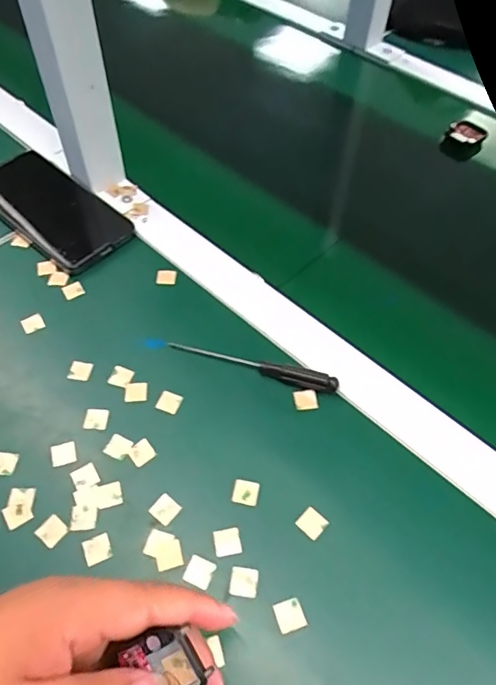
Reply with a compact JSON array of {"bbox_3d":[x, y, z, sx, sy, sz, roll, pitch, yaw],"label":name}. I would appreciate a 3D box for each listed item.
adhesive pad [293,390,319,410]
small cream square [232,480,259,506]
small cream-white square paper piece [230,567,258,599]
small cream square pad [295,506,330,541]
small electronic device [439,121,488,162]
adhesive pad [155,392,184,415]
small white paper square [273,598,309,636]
[{"bbox_3d":[0.043,0.043,0.376,0.017,0.004,0.014,-2,56,-3],"label":"adhesive pad"},{"bbox_3d":[-0.001,0.100,0.334,0.017,0.004,0.016,10,56,5],"label":"small cream square"},{"bbox_3d":[-0.002,0.145,0.304,0.016,0.004,0.016,8,56,3],"label":"small cream-white square paper piece"},{"bbox_3d":[0.042,0.116,0.324,0.017,0.004,0.016,39,63,22],"label":"small cream square pad"},{"bbox_3d":[0.249,-0.232,0.583,0.041,0.028,0.040,26,59,15],"label":"small electronic device"},{"bbox_3d":[-0.059,0.044,0.371,0.016,0.004,0.016,16,56,9],"label":"adhesive pad"},{"bbox_3d":[0.025,0.160,0.293,0.016,0.004,0.016,-16,57,-12],"label":"small white paper square"}]

